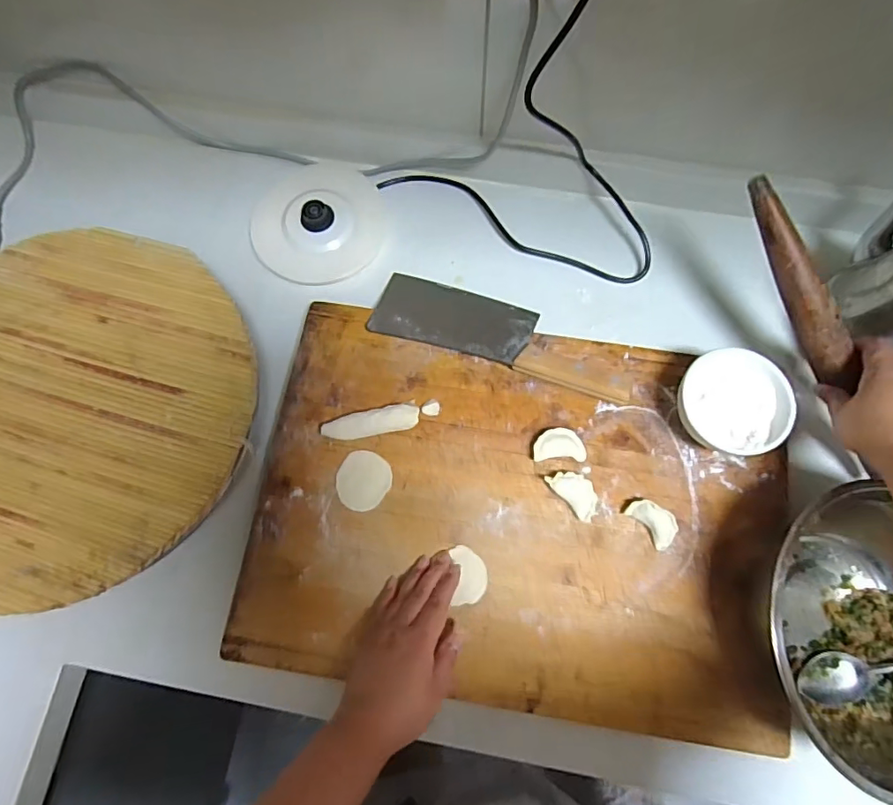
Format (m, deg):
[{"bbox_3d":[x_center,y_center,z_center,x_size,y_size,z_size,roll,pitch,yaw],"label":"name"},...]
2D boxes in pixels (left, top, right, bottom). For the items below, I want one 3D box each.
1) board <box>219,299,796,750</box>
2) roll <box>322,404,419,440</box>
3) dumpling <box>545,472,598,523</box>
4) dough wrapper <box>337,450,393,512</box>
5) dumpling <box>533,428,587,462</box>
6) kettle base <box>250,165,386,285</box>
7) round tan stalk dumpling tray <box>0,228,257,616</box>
[{"bbox_3d":[0.067,0.098,0.498,0.482,0.035,0.341,9,75,3],"label":"board"},{"bbox_3d":[-0.074,0.020,0.511,0.093,0.020,0.024,-10,75,-3],"label":"roll"},{"bbox_3d":[0.122,0.085,0.494,0.029,0.016,0.053,-41,78,-11],"label":"dumpling"},{"bbox_3d":[-0.080,0.076,0.505,0.051,0.004,0.055,0,74,0],"label":"dough wrapper"},{"bbox_3d":[0.108,0.042,0.504,0.049,0.020,0.030,-1,74,0],"label":"dumpling"},{"bbox_3d":[-0.144,-0.207,0.588,0.145,0.030,0.144,0,74,0],"label":"kettle base"},{"bbox_3d":[-0.333,0.002,0.449,0.324,0.015,0.317,0,74,0],"label":"round tan stalk dumpling tray"}]

